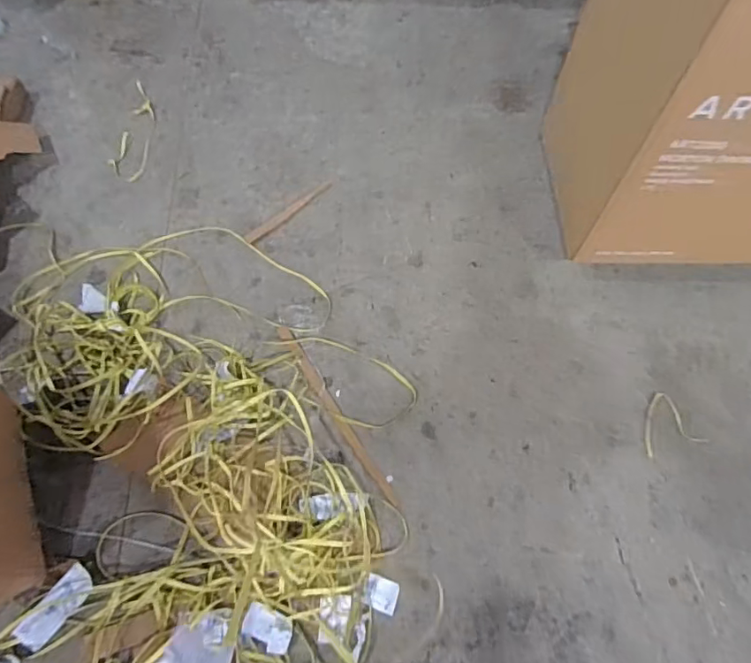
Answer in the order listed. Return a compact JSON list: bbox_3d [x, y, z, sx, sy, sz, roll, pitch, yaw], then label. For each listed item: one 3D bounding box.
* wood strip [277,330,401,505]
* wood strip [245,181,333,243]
[{"bbox_3d":[-0.119,0.238,1.532,0.038,0.017,0.626,-29,69,-15],"label":"wood strip"},{"bbox_3d":[-0.298,-0.426,1.825,0.372,0.005,0.042,-40,72,-18],"label":"wood strip"}]

